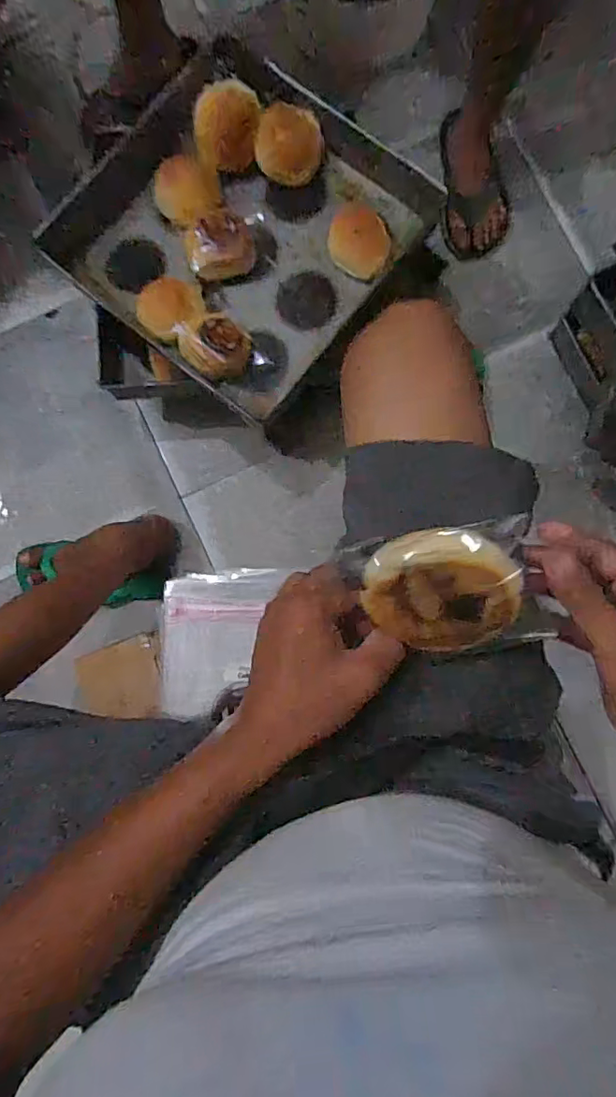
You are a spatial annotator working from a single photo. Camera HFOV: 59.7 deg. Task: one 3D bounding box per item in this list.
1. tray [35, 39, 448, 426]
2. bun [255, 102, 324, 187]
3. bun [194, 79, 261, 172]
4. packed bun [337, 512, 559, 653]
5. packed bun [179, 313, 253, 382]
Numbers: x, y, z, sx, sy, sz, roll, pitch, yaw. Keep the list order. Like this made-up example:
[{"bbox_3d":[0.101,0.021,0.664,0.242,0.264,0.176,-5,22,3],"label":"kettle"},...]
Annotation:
[{"bbox_3d":[-0.084,-0.469,0.774,0.408,0.066,0.453,40,87,4],"label":"tray"},{"bbox_3d":[-0.027,-0.588,0.781,0.097,0.044,0.089,0,85,1],"label":"bun"},{"bbox_3d":[-0.117,-0.602,0.774,0.088,0.057,0.101,13,85,2],"label":"bun"},{"bbox_3d":[0.092,0.026,0.346,0.123,0.035,0.091,-6,126,6],"label":"packed bun"},{"bbox_3d":[-0.124,-0.280,0.752,0.091,0.040,0.086,0,85,1],"label":"packed bun"}]

